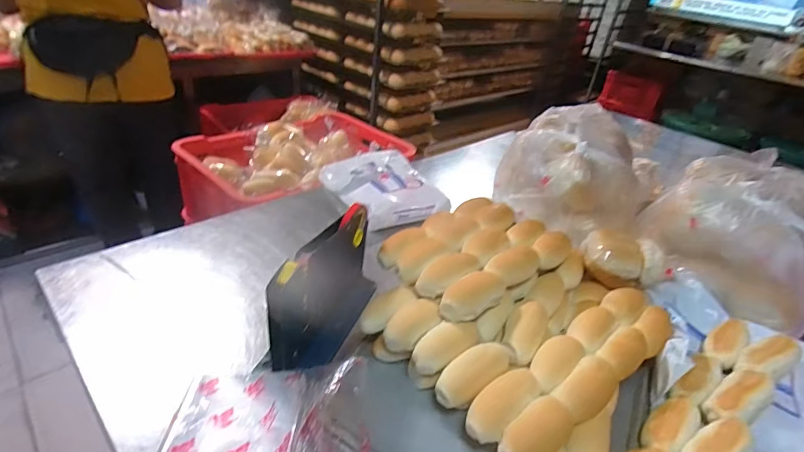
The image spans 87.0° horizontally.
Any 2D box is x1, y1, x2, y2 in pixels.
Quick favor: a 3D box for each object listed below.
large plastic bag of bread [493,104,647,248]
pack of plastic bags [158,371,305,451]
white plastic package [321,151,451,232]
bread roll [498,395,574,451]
[{"bbox_3d":[0.326,-0.120,0.838,0.252,0.178,0.328,17,33,14],"label":"large plastic bag of bread"},{"bbox_3d":[-0.170,0.212,0.411,0.122,0.014,0.153,5,36,-4],"label":"pack of plastic bags"},{"bbox_3d":[-0.044,-0.086,0.885,0.190,0.058,0.270,-13,38,-29],"label":"white plastic package"},{"bbox_3d":[0.129,0.206,0.431,0.084,0.047,0.040,-21,-5,-19],"label":"bread roll"}]

